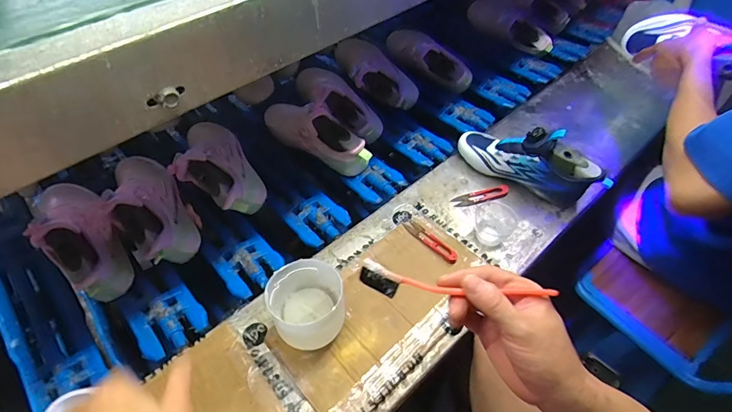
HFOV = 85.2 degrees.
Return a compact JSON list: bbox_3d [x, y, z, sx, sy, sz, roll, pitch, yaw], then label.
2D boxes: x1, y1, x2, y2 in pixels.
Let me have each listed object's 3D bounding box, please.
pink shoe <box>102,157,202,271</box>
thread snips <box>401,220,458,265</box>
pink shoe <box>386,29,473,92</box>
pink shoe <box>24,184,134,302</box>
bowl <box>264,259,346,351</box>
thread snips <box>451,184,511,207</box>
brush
[{"bbox_3d":[-0.368,-0.005,0.669,0.104,0.096,0.275,-27,56,-20],"label":"pink shoe"},{"bbox_3d":[0.102,0.055,0.628,0.023,0.010,0.100,-36,60,-25],"label":"thread snips"},{"bbox_3d":[0.142,-0.355,0.947,0.079,0.074,0.263,-34,59,-24],"label":"pink shoe"},{"bbox_3d":[-0.448,0.036,0.622,0.278,0.115,0.097,37,60,26],"label":"pink shoe"},{"bbox_3d":[-0.076,0.130,0.520,0.093,0.086,0.089,0,52,0],"label":"bowl"},{"bbox_3d":[0.201,-0.017,0.693,0.101,0.011,0.025,-12,53,-9],"label":"thread snips"},{"bbox_3d":[0.080,0.073,0.353,0.170,0.019,0.024,7,52,5],"label":"brush"}]

